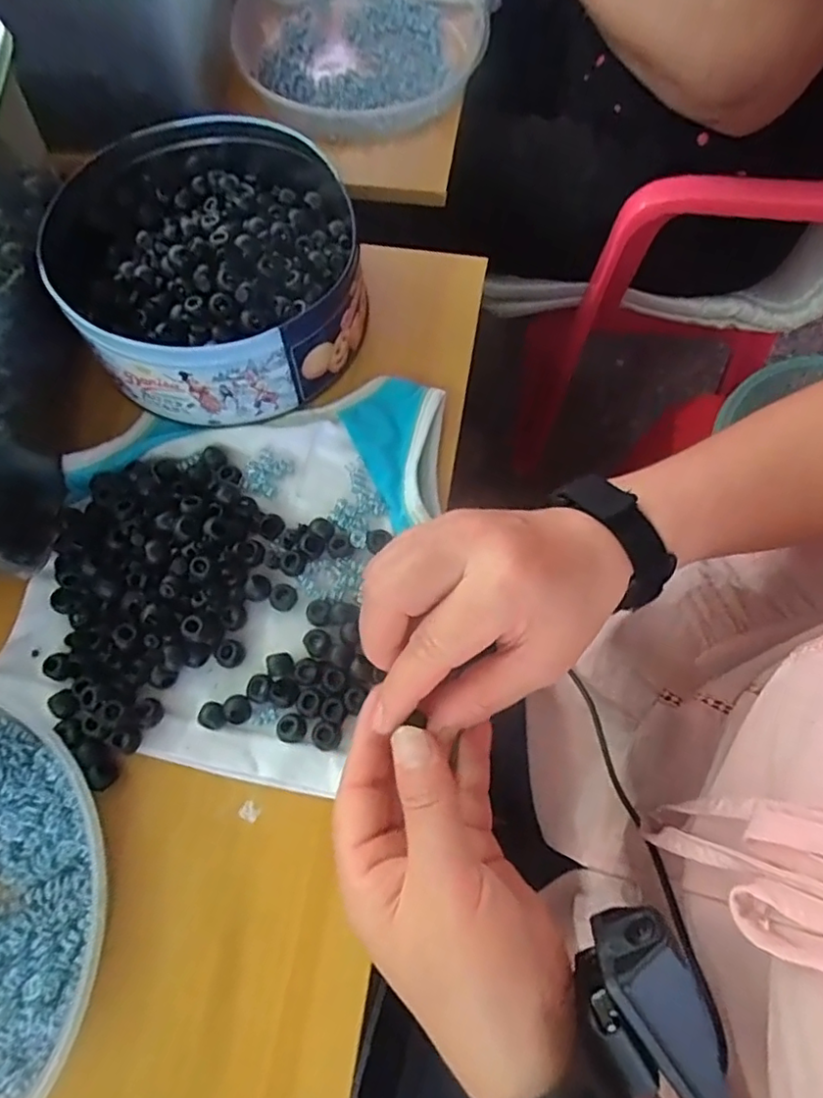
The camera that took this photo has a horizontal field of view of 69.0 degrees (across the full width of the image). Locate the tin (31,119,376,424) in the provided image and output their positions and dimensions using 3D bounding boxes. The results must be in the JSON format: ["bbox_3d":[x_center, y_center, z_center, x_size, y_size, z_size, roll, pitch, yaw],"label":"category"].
[{"bbox_3d":[-0.133,-0.193,0.400,0.194,0.065,0.214,-8,70,-2],"label":"tin"}]

